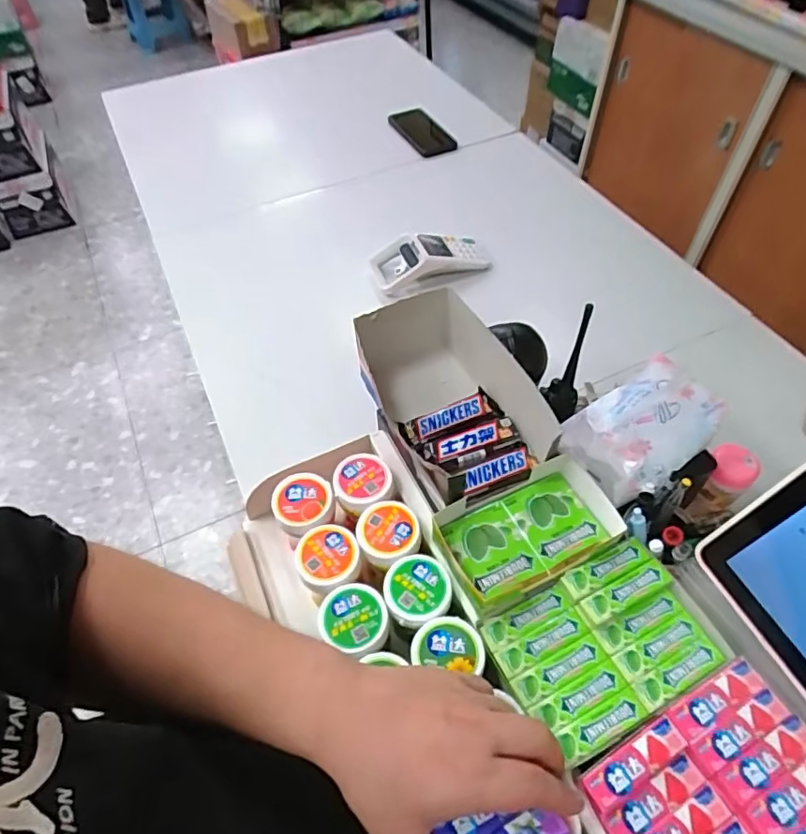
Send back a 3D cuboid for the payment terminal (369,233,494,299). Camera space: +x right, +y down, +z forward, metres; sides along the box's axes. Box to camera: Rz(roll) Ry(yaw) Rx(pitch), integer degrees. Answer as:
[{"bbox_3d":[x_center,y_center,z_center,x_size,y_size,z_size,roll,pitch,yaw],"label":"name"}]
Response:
[{"bbox_3d":[0.044,-0.237,0.828,0.171,0.055,0.083,-21,55,-13],"label":"payment terminal"}]

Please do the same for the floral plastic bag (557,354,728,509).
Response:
[{"bbox_3d":[0.214,0.007,0.496,0.118,0.068,0.091,-30,57,-19],"label":"floral plastic bag"}]

